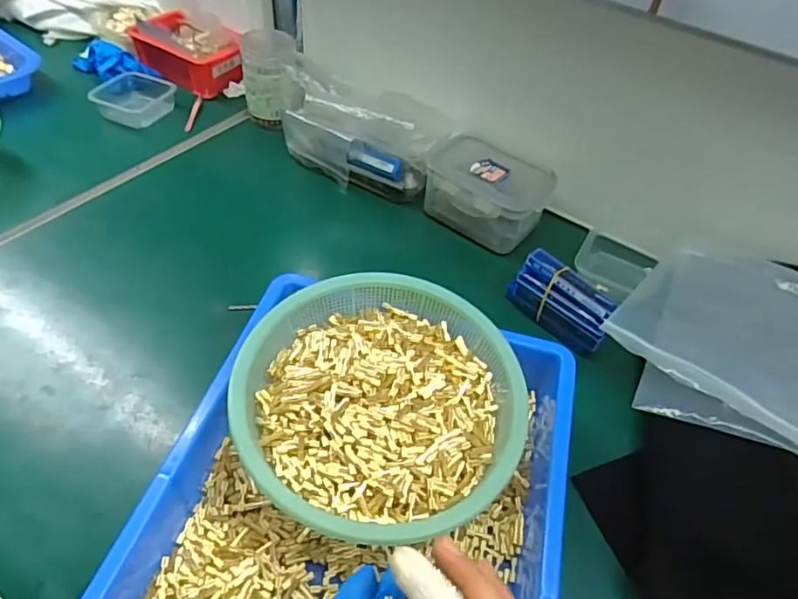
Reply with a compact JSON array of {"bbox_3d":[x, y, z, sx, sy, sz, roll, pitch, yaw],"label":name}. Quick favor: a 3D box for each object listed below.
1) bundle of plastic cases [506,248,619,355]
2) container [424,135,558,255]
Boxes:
[{"bbox_3d":[0.148,0.003,0.502,0.029,0.057,0.093,-32,59,-29],"label":"bundle of plastic cases"},{"bbox_3d":[0.093,-0.113,0.594,0.129,0.064,0.095,26,51,15],"label":"container"}]

